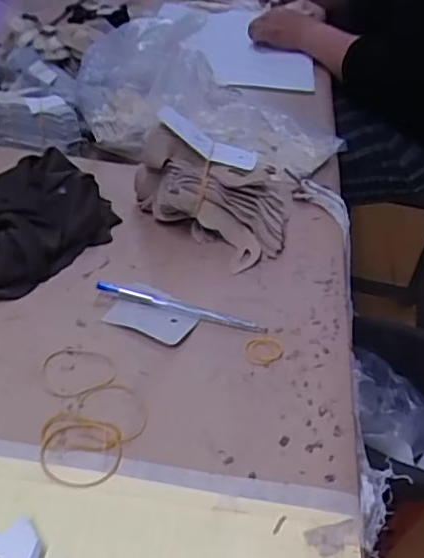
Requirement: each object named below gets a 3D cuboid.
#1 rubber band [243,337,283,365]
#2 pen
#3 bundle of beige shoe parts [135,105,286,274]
[{"bbox_3d":[0.041,0.055,0.458,0.032,0.004,0.025,-6,41,-17],"label":"rubber band"},{"bbox_3d":[-0.026,0.023,0.475,0.138,0.014,0.012,13,39,6],"label":"pen"},{"bbox_3d":[0.004,-0.088,0.557,0.154,0.080,0.092,27,43,22],"label":"bundle of beige shoe parts"}]

